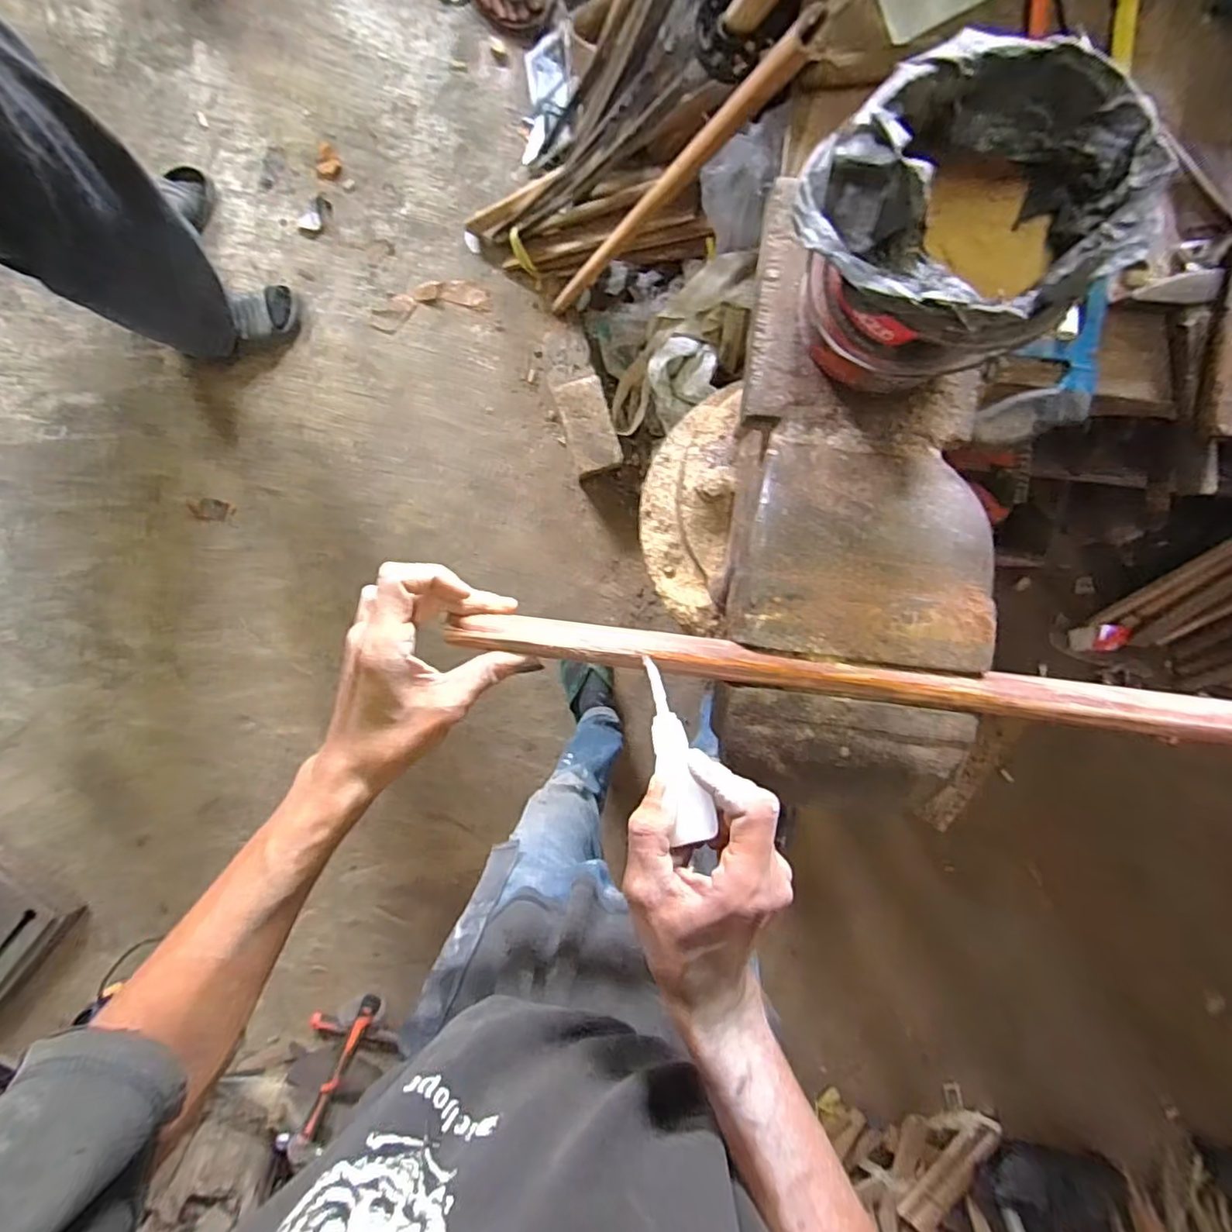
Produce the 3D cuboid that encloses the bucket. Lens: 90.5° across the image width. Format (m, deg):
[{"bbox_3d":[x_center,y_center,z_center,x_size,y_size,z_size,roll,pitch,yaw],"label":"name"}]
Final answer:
[{"bbox_3d":[0.160,-0.187,0.312,0.148,0.126,0.123,-33,96,3],"label":"bucket"}]

